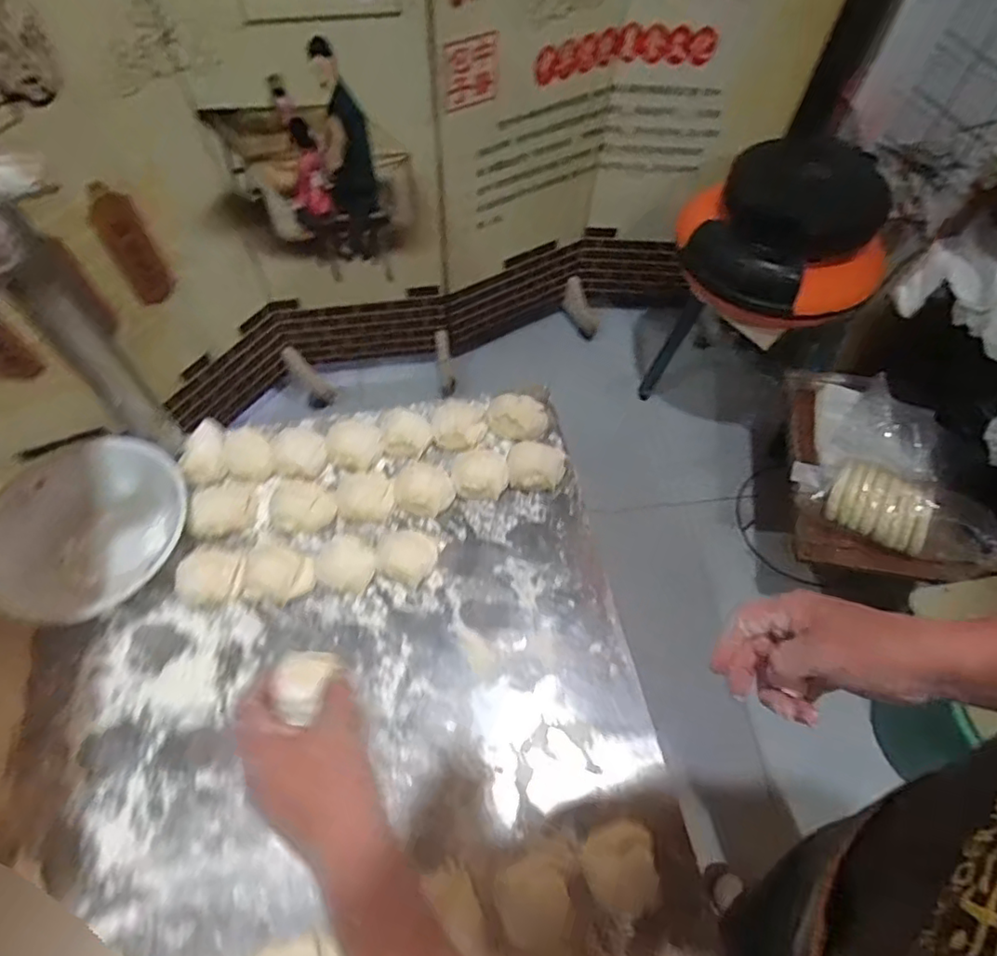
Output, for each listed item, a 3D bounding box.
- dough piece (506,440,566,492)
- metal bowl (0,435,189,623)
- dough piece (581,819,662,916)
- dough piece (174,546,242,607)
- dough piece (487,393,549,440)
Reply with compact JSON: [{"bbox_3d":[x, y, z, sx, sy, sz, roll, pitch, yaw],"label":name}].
[{"bbox_3d":[0.037,-0.010,0.616,0.055,0.038,0.048,16,61,7],"label":"dough piece"},{"bbox_3d":[-0.375,0.044,0.551,0.145,0.057,0.172,37,60,-13],"label":"metal bowl"},{"bbox_3d":[0.090,0.285,0.447,0.053,0.049,0.051,1,60,-1],"label":"dough piece"},{"bbox_3d":[-0.261,0.088,0.548,0.047,0.029,0.050,1,60,-1],"label":"dough piece"},{"bbox_3d":[0.021,-0.065,0.642,0.062,0.027,0.045,11,60,5],"label":"dough piece"}]

